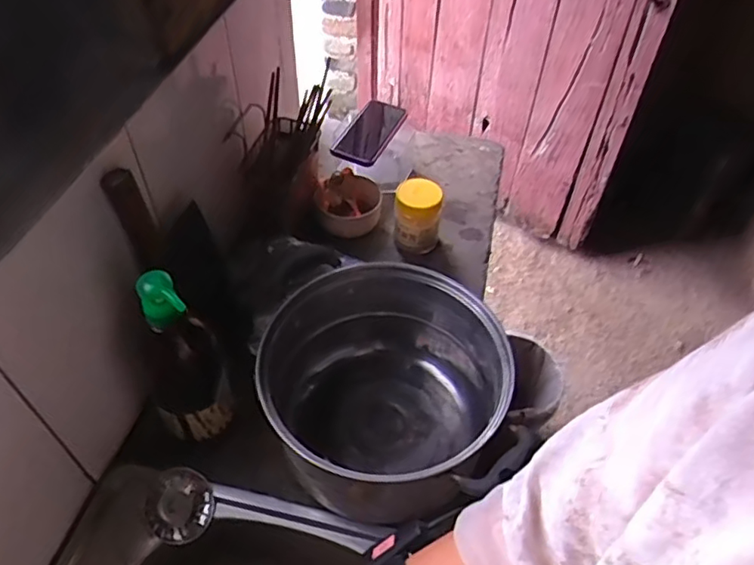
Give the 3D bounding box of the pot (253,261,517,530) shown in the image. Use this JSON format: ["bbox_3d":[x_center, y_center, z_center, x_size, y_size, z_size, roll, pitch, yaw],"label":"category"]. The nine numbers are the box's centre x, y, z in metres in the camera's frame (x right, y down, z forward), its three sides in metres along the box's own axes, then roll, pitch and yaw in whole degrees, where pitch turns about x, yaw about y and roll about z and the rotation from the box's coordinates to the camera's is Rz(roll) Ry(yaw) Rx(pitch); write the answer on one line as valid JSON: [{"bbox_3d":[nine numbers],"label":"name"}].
[{"bbox_3d":[0.008,0.135,0.701,0.264,0.174,0.263,1,49,-1],"label":"pot"}]

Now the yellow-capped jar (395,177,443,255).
[{"bbox_3d":[0.065,-0.104,0.965,0.071,0.115,0.064,4,49,2],"label":"yellow-capped jar"}]

